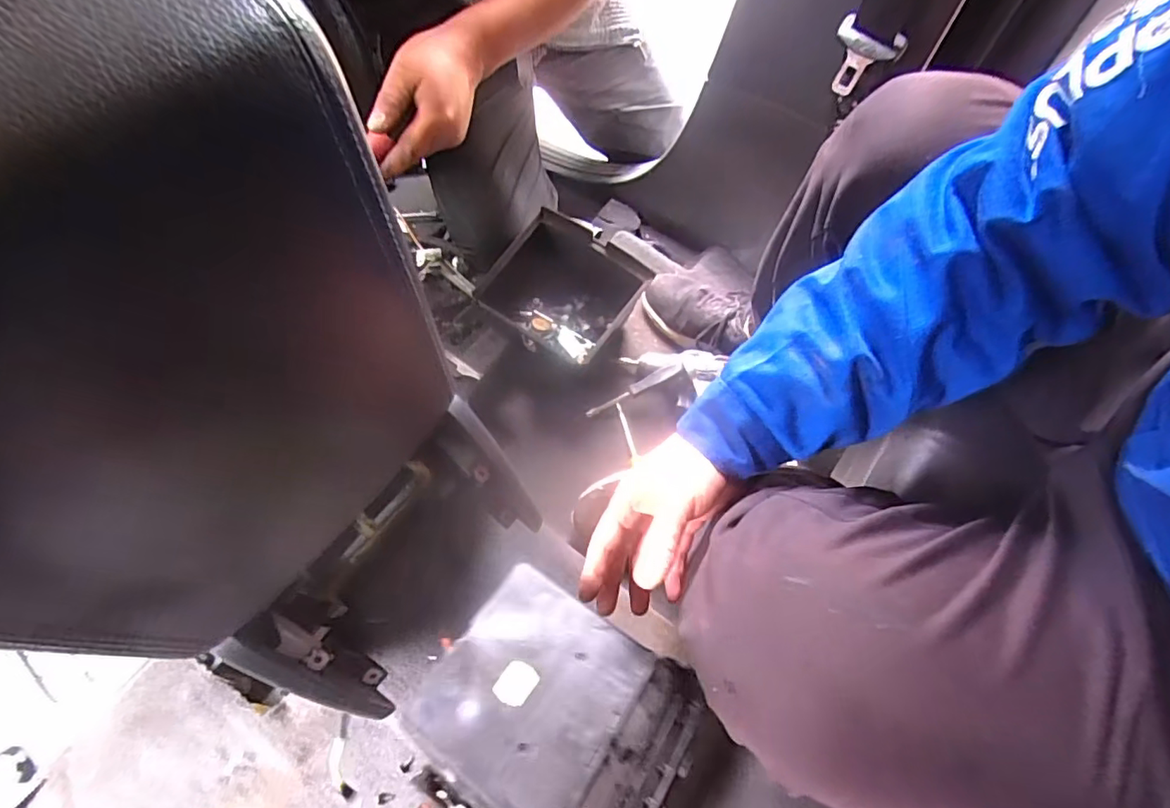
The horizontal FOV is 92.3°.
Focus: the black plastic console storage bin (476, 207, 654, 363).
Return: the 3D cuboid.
[{"bbox_3d":[-0.031,-0.156,0.783,0.195,0.182,0.095,29,30,-11],"label":"black plastic console storage bin"}]

